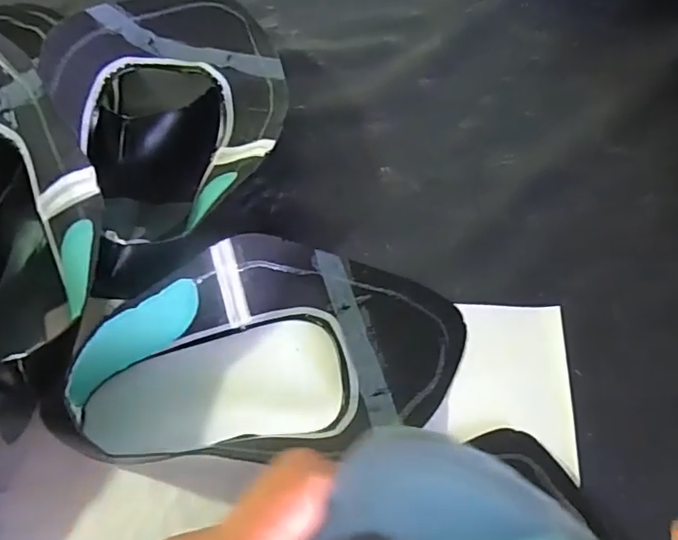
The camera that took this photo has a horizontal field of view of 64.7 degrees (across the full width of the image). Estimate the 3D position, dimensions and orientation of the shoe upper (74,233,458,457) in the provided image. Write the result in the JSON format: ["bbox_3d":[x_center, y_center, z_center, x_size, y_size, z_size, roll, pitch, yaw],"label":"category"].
[{"bbox_3d":[-0.043,0.047,0.340,0.254,0.050,0.148,-13,63,-6],"label":"shoe upper"}]

